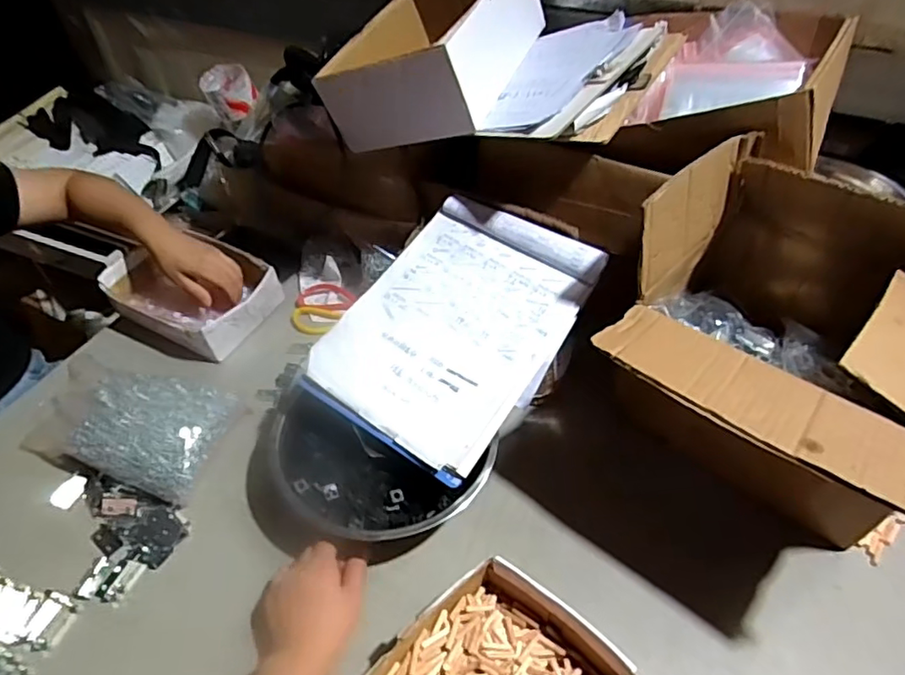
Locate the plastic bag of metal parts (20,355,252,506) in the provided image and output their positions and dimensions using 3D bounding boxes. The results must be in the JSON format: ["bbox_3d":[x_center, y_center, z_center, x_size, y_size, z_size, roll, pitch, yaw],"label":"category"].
[{"bbox_3d":[-0.399,0.097,0.718,0.250,0.087,0.145,15,52,14],"label":"plastic bag of metal parts"}]

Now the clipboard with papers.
[{"bbox_3d":[0.005,-0.019,0.655,0.221,0.023,0.310,31,69,18],"label":"clipboard with papers"}]

